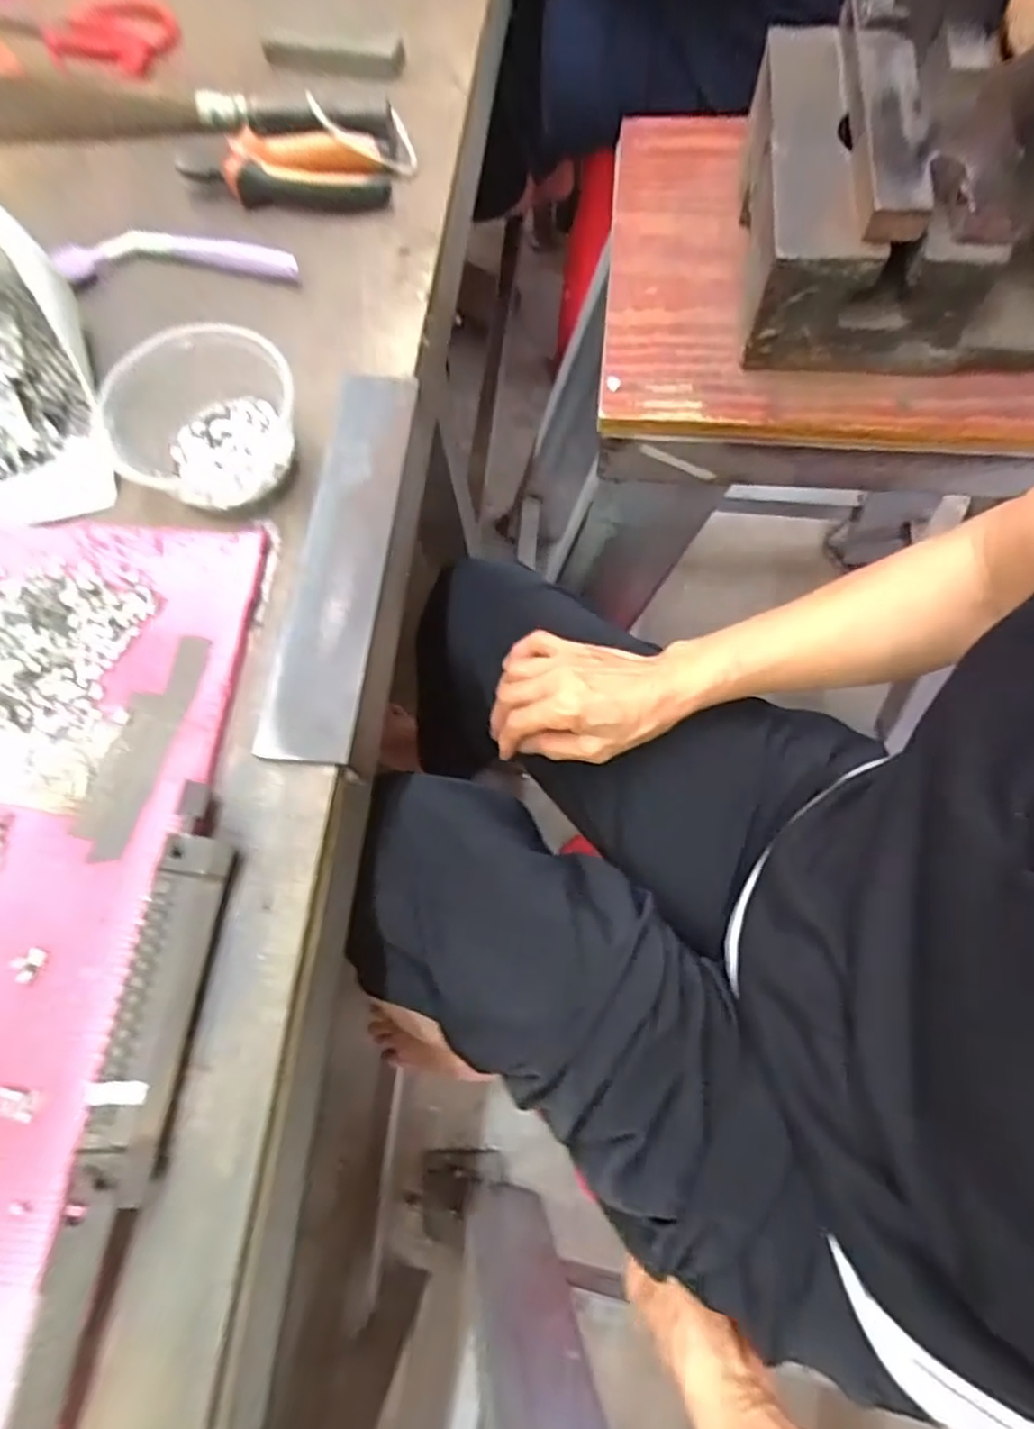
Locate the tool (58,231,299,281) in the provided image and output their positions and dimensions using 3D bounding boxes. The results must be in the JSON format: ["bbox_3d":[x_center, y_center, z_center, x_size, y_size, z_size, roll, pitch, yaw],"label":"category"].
[{"bbox_3d":[-0.232,-0.316,0.450,0.167,0.020,0.033,2,72,2],"label":"tool"}]

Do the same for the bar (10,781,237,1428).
[{"bbox_3d":[-0.169,0.186,0.280,0.027,0.027,0.306,6,73,3],"label":"bar"}]

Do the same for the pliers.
[{"bbox_3d":[-0.165,-0.389,0.466,0.146,0.024,0.045,5,71,5],"label":"pliers"}]

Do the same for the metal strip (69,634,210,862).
[{"bbox_3d":[-0.195,0.013,0.339,0.030,0.004,0.120,14,73,6],"label":"metal strip"}]

